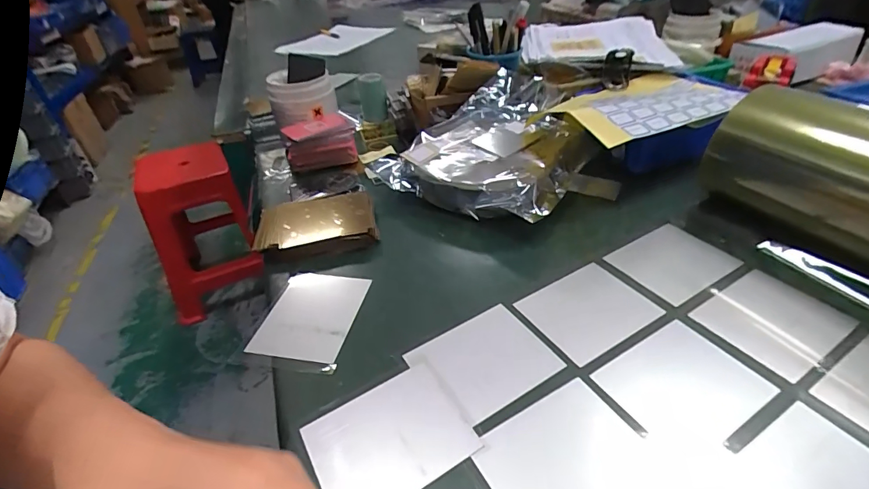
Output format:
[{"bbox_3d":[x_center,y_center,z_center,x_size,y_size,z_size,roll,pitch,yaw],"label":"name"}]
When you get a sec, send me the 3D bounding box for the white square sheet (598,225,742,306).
[{"bbox_3d":[0.229,0.015,0.408,0.099,0.004,0.078,-23,41,-22],"label":"white square sheet"}]

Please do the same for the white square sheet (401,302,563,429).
[{"bbox_3d":[0.039,0.090,0.331,0.096,0.004,0.079,-22,41,-24],"label":"white square sheet"}]

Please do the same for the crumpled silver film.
[{"bbox_3d":[0.078,-0.138,0.570,0.241,0.078,0.264,18,43,28],"label":"crumpled silver film"}]

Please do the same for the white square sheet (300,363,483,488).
[{"bbox_3d":[-0.030,0.130,0.285,0.097,0.005,0.077,-24,45,-23],"label":"white square sheet"}]

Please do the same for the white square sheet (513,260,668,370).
[{"bbox_3d":[0.130,0.055,0.365,0.099,0.006,0.078,-23,39,-22],"label":"white square sheet"}]

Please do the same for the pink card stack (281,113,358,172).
[{"bbox_3d":[-0.165,-0.146,0.622,0.100,0.057,0.049,-12,38,-9],"label":"pink card stack"}]

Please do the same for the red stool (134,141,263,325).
[{"bbox_3d":[-0.799,-0.072,1.468,0.331,0.466,0.365,-21,40,-20],"label":"red stool"}]

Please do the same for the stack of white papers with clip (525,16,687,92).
[{"bbox_3d":[0.292,-0.366,0.781,0.243,0.046,0.403,2,37,10],"label":"stack of white papers with clip"}]

